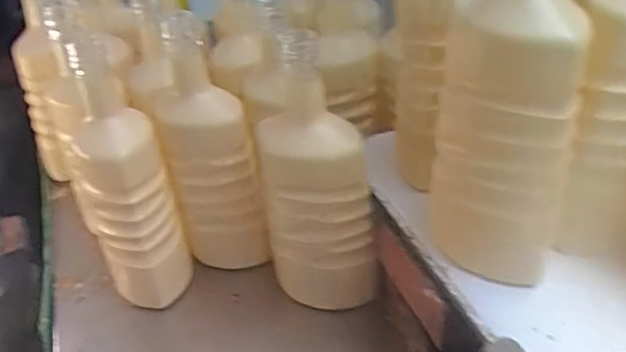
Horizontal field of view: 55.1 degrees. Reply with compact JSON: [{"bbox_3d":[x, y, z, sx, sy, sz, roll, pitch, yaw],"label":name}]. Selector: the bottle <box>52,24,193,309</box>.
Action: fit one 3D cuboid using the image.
[{"bbox_3d":[-0.163,0.013,0.521,0.077,0.263,0.066,-21,39,-14],"label":"bottle"}]

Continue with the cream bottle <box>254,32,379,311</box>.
[{"bbox_3d":[-0.004,0.008,0.518,0.093,0.240,0.076,-11,37,-2],"label":"cream bottle"}]

